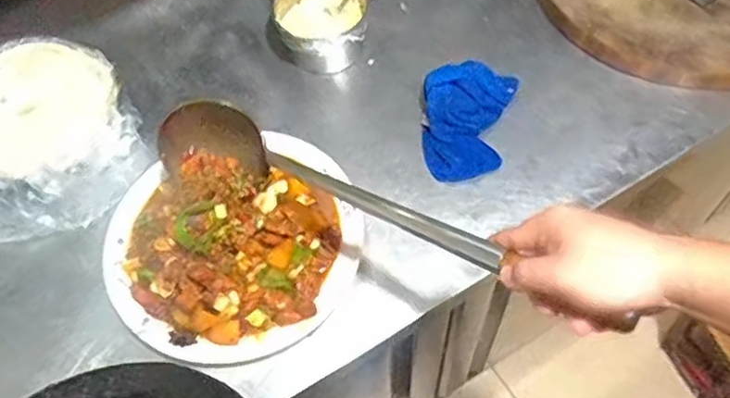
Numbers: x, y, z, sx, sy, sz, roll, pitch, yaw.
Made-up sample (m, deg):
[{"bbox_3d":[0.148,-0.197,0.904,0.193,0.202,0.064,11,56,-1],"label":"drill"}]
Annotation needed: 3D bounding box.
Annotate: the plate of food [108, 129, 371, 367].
[{"bbox_3d":[-0.149,0.051,0.761,0.296,0.085,0.255,-16,58,-6],"label":"plate of food"}]

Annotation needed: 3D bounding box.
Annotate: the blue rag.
[{"bbox_3d":[0.133,-0.109,0.864,0.116,0.047,0.181,7,59,8],"label":"blue rag"}]

